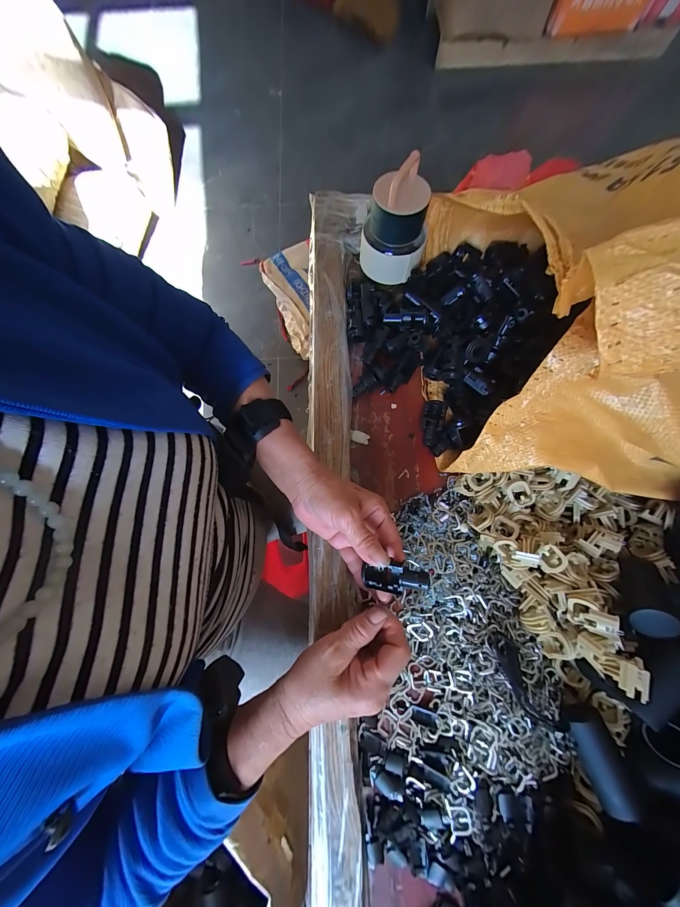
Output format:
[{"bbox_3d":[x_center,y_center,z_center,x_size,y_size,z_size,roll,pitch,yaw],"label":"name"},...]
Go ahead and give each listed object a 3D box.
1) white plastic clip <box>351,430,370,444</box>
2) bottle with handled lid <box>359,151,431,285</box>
[{"bbox_3d":[0.023,-0.019,0.358,0.023,0.005,0.013,15,75,5],"label":"white plastic clip"},{"bbox_3d":[0.063,-0.258,0.343,0.075,0.101,0.061,5,74,3],"label":"bottle with handled lid"}]

